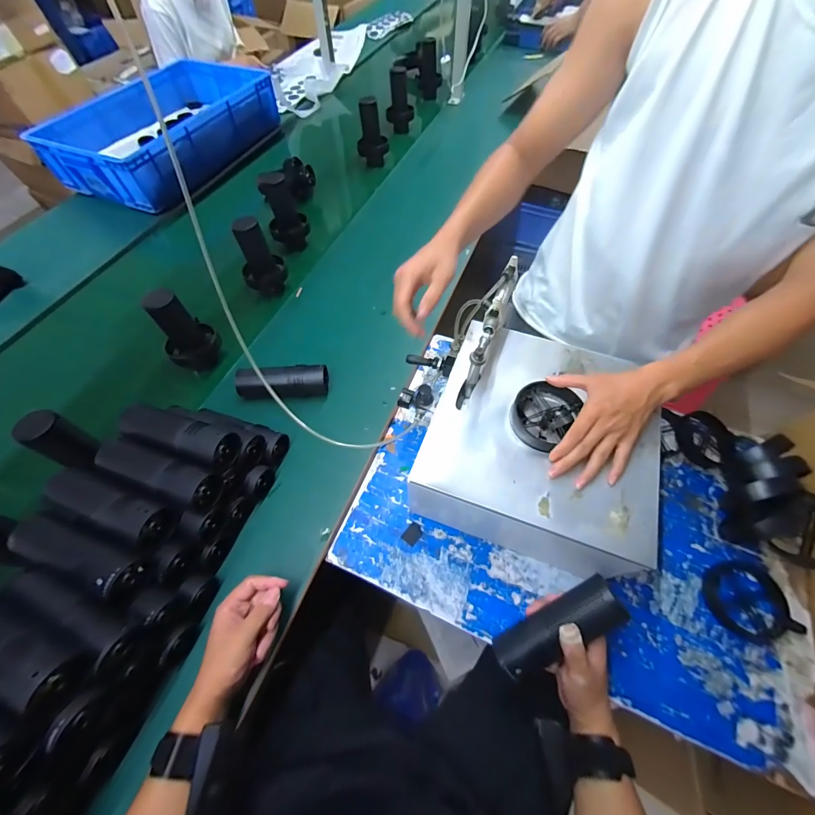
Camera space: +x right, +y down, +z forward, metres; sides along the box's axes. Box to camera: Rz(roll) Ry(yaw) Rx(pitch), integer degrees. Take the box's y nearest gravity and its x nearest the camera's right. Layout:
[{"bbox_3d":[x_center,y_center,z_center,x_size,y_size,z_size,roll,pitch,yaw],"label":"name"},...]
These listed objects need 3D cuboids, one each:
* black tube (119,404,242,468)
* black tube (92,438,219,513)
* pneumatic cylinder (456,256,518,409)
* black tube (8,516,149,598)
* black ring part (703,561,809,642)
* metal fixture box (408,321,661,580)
[{"bbox_3d":[-0.333,0.037,0.520,0.169,0.048,0.053,16,61,10],"label":"black tube"},{"bbox_3d":[-0.338,0.088,0.488,0.162,0.052,0.050,18,61,11],"label":"black tube"},{"bbox_3d":[0.121,-0.115,0.533,0.023,0.076,0.236,20,82,12],"label":"pneumatic cylinder"},{"bbox_3d":[-0.392,0.174,0.428,0.155,0.042,0.053,14,61,9],"label":"black tube"},{"bbox_3d":[0.492,0.278,0.521,0.111,0.019,0.101,0,60,0],"label":"black ring part"},{"bbox_3d":[0.191,0.058,0.570,0.294,0.167,0.288,18,61,11],"label":"metal fixture box"}]

